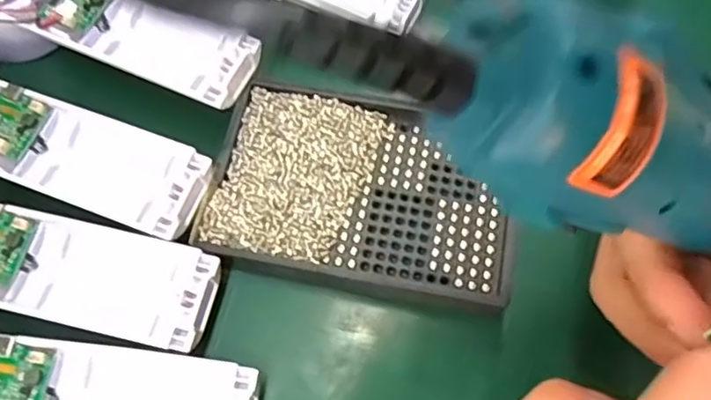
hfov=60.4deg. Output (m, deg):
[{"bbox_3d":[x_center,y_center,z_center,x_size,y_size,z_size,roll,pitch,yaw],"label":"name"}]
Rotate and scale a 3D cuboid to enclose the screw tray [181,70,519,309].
[{"bbox_3d":[0.004,-0.005,0.281,0.134,0.016,0.086,11,69,5],"label":"screw tray"}]

